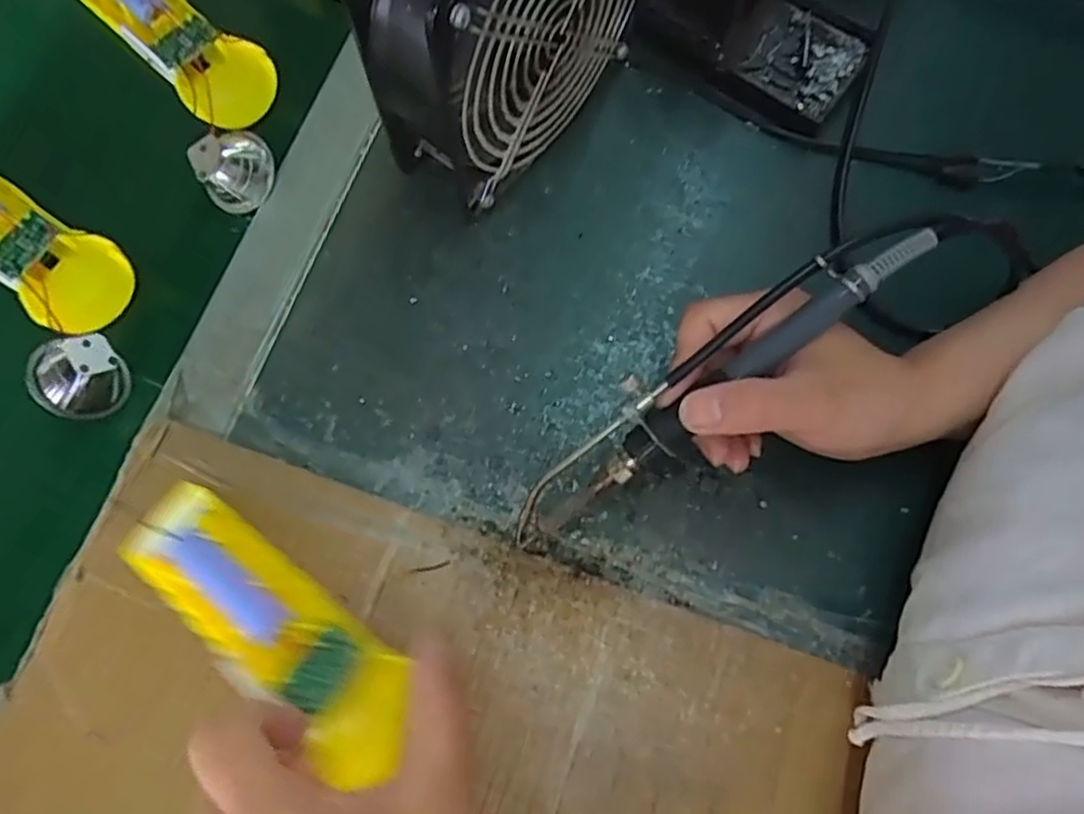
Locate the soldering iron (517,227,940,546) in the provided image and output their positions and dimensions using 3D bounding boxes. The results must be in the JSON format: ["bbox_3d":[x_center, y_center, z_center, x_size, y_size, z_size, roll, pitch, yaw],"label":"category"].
[{"bbox_3d":[0.068,-0.009,0.297,0.206,0.017,0.035,-38,76,10],"label":"soldering iron"}]

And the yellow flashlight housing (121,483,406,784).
[{"bbox_3d":[-0.114,0.085,0.292,0.149,0.018,0.044,35,74,18],"label":"yellow flashlight housing"}]

